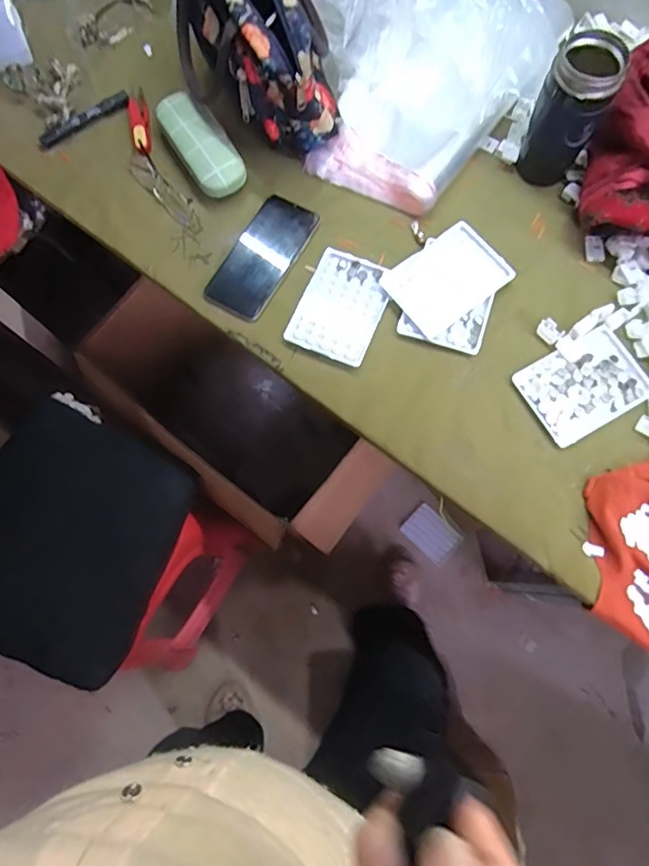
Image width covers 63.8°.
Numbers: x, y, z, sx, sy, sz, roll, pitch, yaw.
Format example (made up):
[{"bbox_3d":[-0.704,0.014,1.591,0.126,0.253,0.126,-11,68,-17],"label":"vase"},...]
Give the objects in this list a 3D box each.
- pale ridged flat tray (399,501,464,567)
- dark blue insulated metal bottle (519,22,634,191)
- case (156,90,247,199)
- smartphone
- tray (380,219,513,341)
[{"bbox_3d":[0.259,0.246,1.267,0.128,0.019,0.095,43,81,10],"label":"pale ridged flat tray"},{"bbox_3d":[0.268,-0.353,0.584,0.074,0.138,0.058,28,78,8],"label":"dark blue insulated metal bottle"},{"bbox_3d":[-0.157,-0.365,0.645,0.060,0.034,0.156,-31,77,-7],"label":"case"},{"bbox_3d":[-0.075,-0.214,0.628,0.075,0.010,0.165,28,78,8],"label":"smartphone"},{"bbox_3d":[0.143,-0.180,0.607,0.130,0.007,0.097,-36,77,-8],"label":"tray"}]

